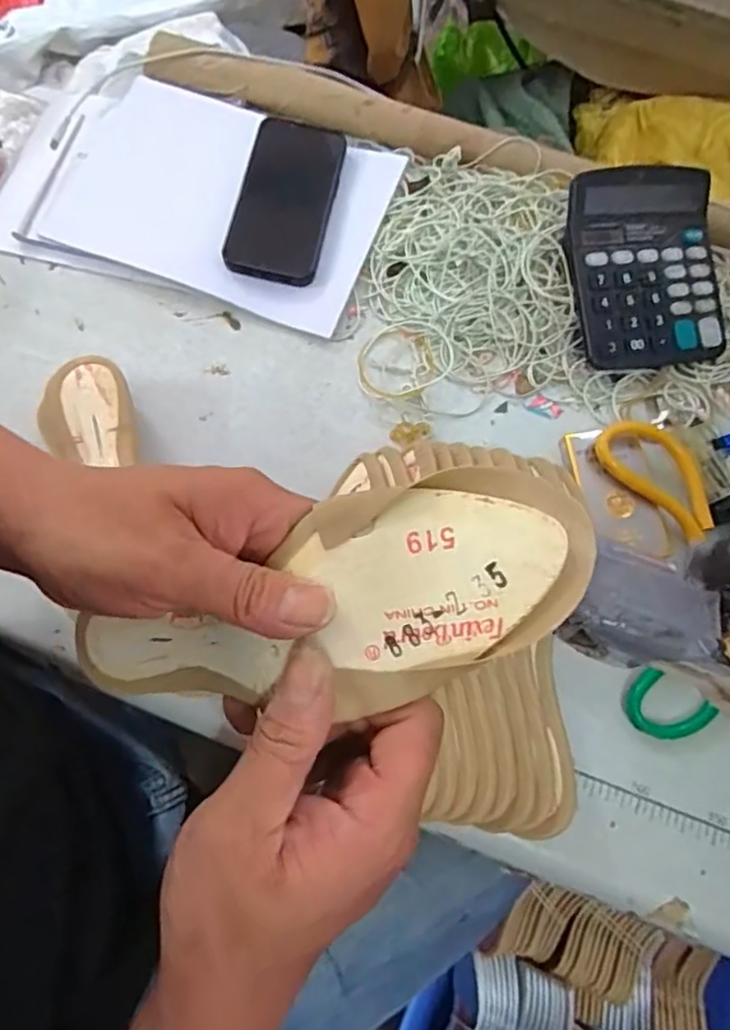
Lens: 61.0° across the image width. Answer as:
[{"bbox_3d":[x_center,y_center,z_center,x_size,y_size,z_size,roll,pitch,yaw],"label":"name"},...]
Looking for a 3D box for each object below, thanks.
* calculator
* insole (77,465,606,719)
[{"bbox_3d":[0.213,-0.188,0.471,0.117,0.020,0.148,-5,90,-10],"label":"calculator"},{"bbox_3d":[-0.029,0.046,0.257,0.236,0.034,0.076,-20,73,22],"label":"insole"}]

